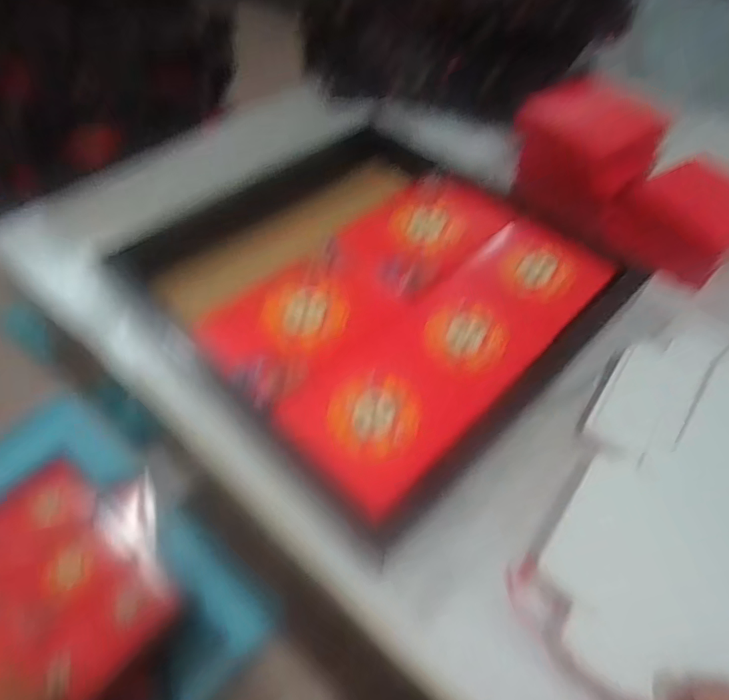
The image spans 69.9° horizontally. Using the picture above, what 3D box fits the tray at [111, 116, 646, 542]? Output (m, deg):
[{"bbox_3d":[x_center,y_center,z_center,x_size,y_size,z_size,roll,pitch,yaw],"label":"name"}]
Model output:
[{"bbox_3d":[0.012,-0.092,0.571,0.414,0.040,0.420,-38,61,-25],"label":"tray"}]

